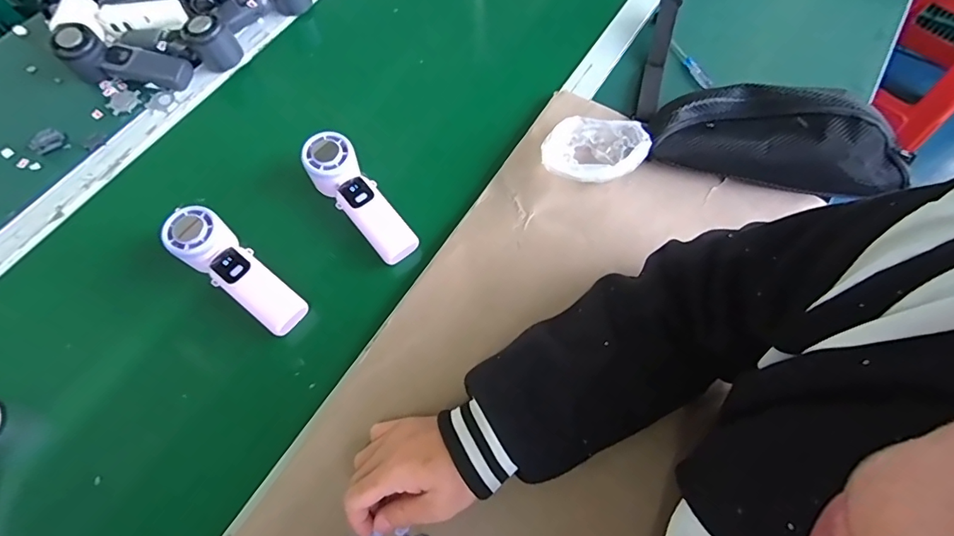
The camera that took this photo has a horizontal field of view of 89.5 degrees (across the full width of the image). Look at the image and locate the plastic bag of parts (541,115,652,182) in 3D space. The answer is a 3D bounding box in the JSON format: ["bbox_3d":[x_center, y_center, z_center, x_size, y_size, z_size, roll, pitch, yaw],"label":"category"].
[{"bbox_3d":[0.132,-0.131,0.540,0.117,0.031,0.083,-10,66,-5],"label":"plastic bag of parts"}]

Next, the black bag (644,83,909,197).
[{"bbox_3d":[0.327,-0.150,0.535,0.250,0.068,0.104,12,66,5],"label":"black bag"}]

